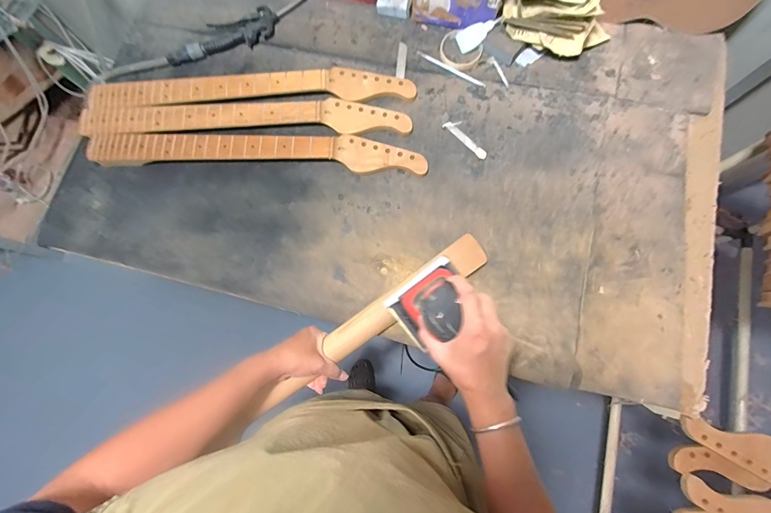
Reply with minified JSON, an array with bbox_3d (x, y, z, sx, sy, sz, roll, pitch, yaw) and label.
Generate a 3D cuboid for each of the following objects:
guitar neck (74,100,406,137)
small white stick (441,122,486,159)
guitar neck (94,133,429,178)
[{"bbox_3d":[-0.272,-0.272,0.687,0.634,0.024,0.069,-1,77,1],"label":"guitar neck"},{"bbox_3d":[0.158,-0.229,0.673,0.031,0.005,0.103,-43,80,-8],"label":"small white stick"},{"bbox_3d":[-0.243,-0.206,0.673,0.633,0.027,0.075,2,78,2],"label":"guitar neck"}]

